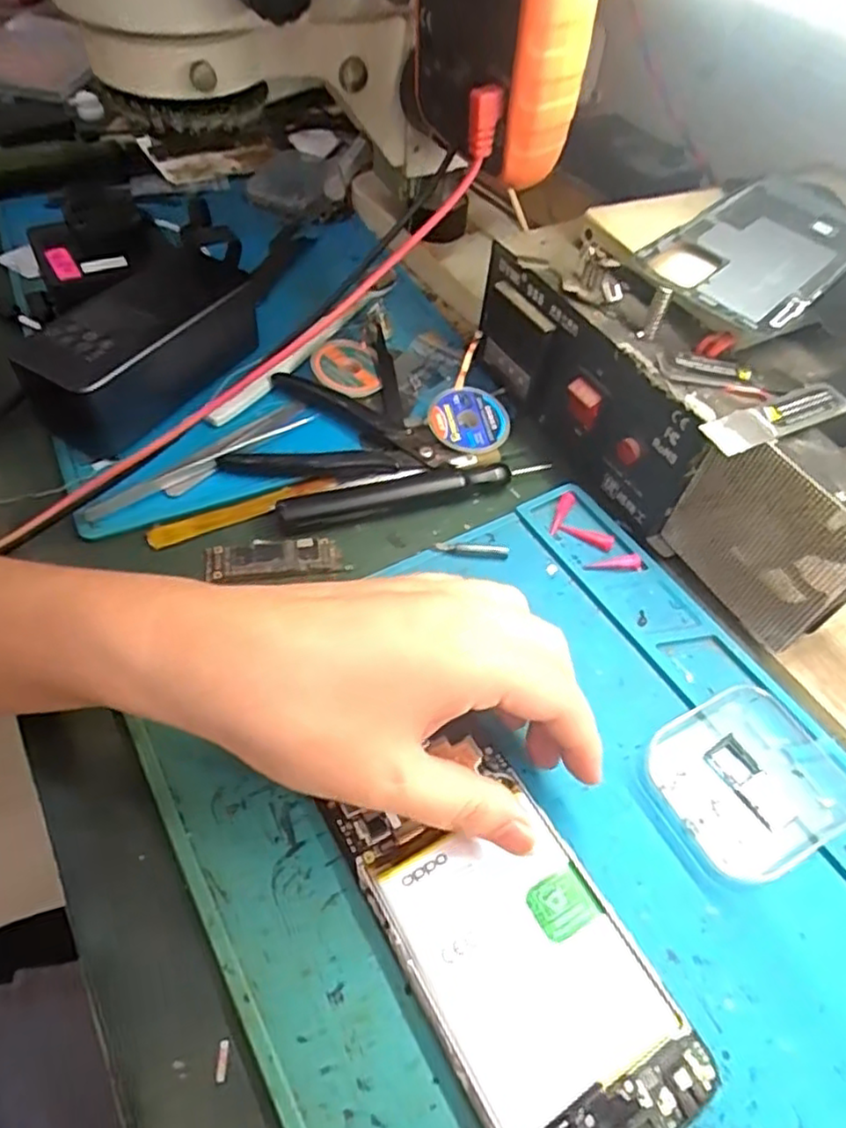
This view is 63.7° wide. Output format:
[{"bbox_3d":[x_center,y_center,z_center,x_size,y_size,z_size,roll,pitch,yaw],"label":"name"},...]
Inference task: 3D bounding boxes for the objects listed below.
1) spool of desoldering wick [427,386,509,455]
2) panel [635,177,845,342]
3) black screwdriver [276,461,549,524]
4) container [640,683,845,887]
[{"bbox_3d":[0.025,-0.081,0.380,0.044,0.011,0.042,2,53,-3],"label":"spool of desoldering wick"},{"bbox_3d":[0.168,-0.156,0.331,0.070,0.005,0.156,40,58,19],"label":"panel"},{"bbox_3d":[-0.002,-0.038,0.351,0.144,0.011,0.016,-11,55,-12],"label":"black screwdriver"},{"bbox_3d":[0.131,0.085,0.271,0.076,0.012,0.063,-20,57,-18],"label":"container"}]

